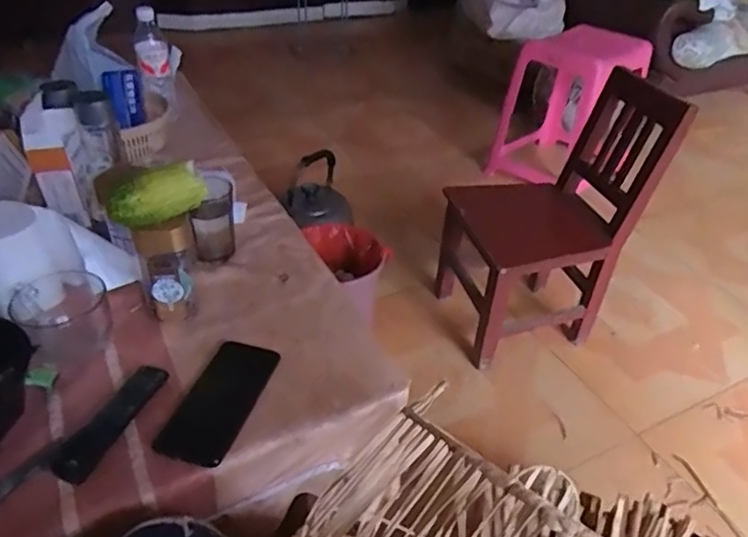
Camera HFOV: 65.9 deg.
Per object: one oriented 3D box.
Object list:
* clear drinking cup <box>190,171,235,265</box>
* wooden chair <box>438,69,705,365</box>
[{"bbox_3d":[-0.228,-0.070,0.820,0.060,0.118,0.071,-6,39,-11],"label":"clear drinking cup"},{"bbox_3d":[0.363,-0.107,1.222,0.348,0.517,0.274,-8,39,-14],"label":"wooden chair"}]

